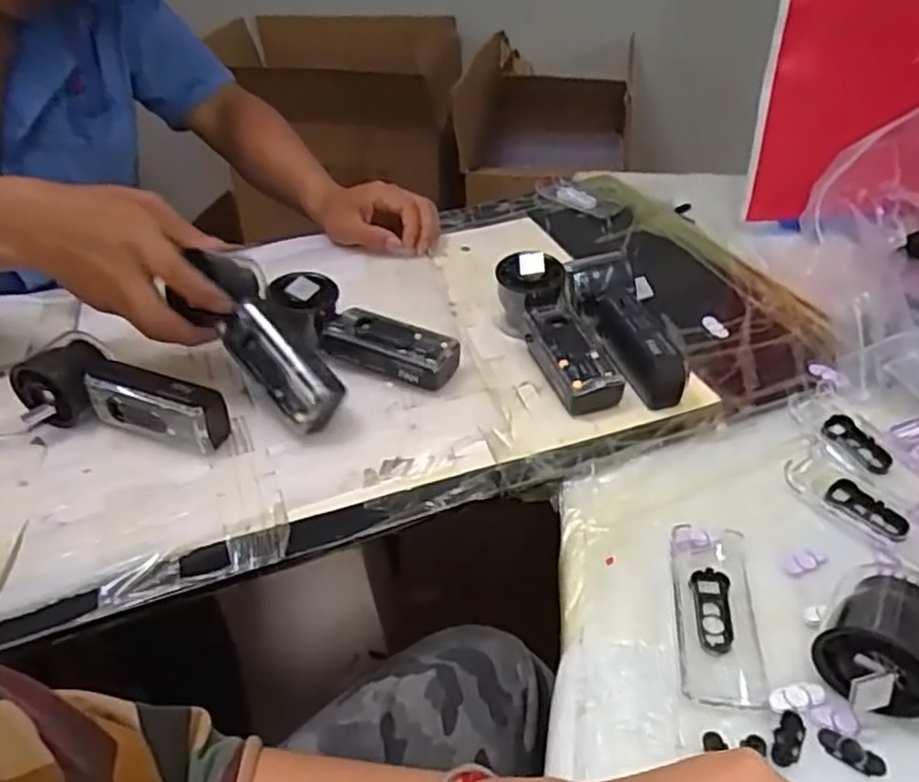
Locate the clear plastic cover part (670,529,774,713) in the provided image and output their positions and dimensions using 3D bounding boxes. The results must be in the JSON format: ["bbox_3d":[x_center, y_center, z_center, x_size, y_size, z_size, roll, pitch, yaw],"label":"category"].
[{"bbox_3d":[0.145,0.123,0.405,0.042,0.010,0.109,5,39,8],"label":"clear plastic cover part"}]

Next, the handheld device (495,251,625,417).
[{"bbox_3d":[0.078,-0.048,0.576,0.054,0.060,0.159,-12,40,-13],"label":"handheld device"}]

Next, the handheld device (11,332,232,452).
[{"bbox_3d":[-0.248,0.009,0.524,0.161,0.050,0.065,16,42,21],"label":"handheld device"}]

